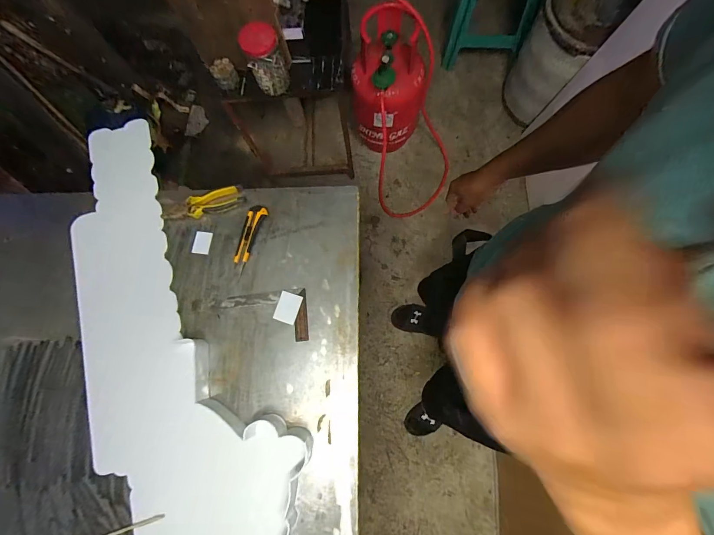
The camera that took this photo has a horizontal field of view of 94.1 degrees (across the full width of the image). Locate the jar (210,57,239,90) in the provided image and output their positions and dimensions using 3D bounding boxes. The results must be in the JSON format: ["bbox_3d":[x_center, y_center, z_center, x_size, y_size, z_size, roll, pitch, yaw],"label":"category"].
[{"bbox_3d":[-0.415,-0.609,1.046,0.073,0.068,0.059,-28,78,-5],"label":"jar"}]

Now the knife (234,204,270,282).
[{"bbox_3d":[-0.244,-0.064,0.749,0.040,0.020,0.160,16,78,5],"label":"knife"}]

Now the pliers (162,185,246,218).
[{"bbox_3d":[-0.360,-0.152,0.772,0.188,0.024,0.063,-11,77,-1],"label":"pliers"}]

